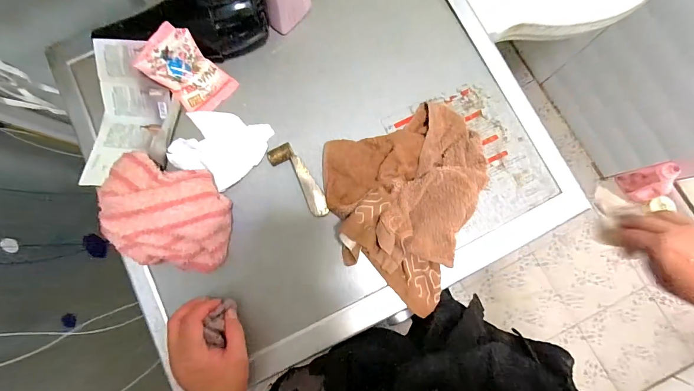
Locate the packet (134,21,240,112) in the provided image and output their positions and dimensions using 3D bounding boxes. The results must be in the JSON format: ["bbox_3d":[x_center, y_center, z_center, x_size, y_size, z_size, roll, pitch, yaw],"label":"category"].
[{"bbox_3d":[-0.210,-0.161,0.440,0.073,0.107,0.015,-40,40,4],"label":"packet"}]

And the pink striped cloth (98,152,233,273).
[{"bbox_3d":[-0.209,0.025,0.392,0.123,0.094,0.127,9,83,3],"label":"pink striped cloth"}]

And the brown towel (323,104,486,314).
[{"bbox_3d":[0.086,0.016,0.423,0.205,0.067,0.250,-20,83,0],"label":"brown towel"}]

